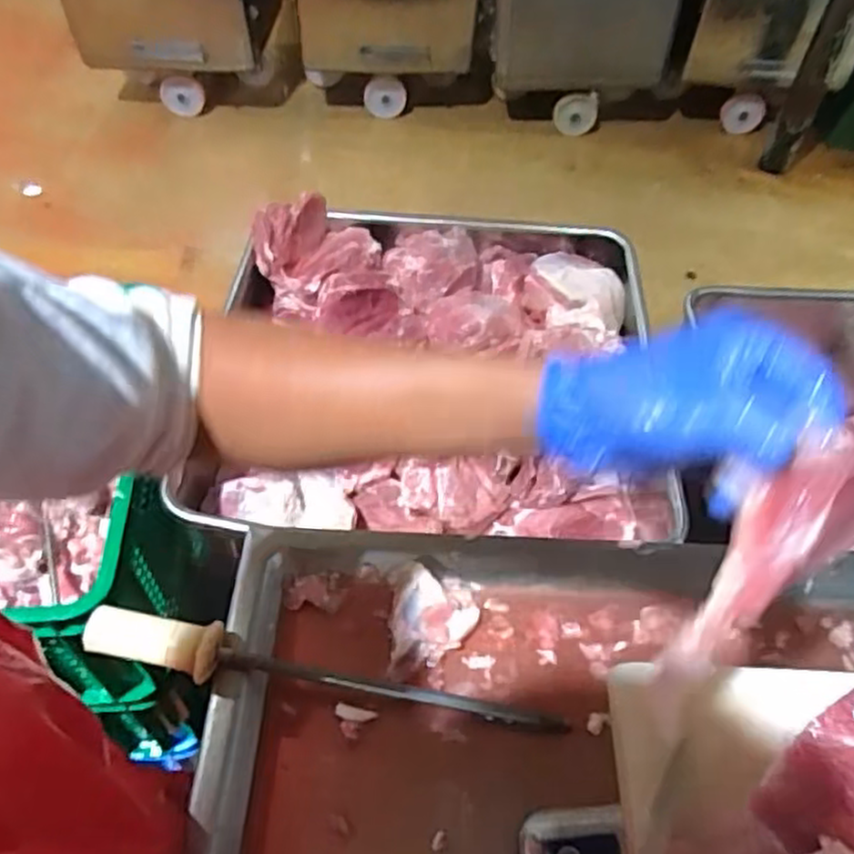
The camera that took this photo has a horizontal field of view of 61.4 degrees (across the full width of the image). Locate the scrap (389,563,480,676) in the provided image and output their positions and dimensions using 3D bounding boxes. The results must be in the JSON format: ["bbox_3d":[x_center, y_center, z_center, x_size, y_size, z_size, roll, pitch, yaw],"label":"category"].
[{"bbox_3d":[0.005,0.165,0.646,0.077,0.024,0.093,-1,51,-4],"label":"scrap"}]

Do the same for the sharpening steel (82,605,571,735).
[{"bbox_3d":[-0.099,0.199,0.596,0.361,0.056,0.045,6,51,2],"label":"sharpening steel"}]

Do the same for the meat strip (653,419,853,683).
[{"bbox_3d":[0.148,0.063,0.320,0.016,0.159,0.039,-17,50,-46],"label":"meat strip"}]

